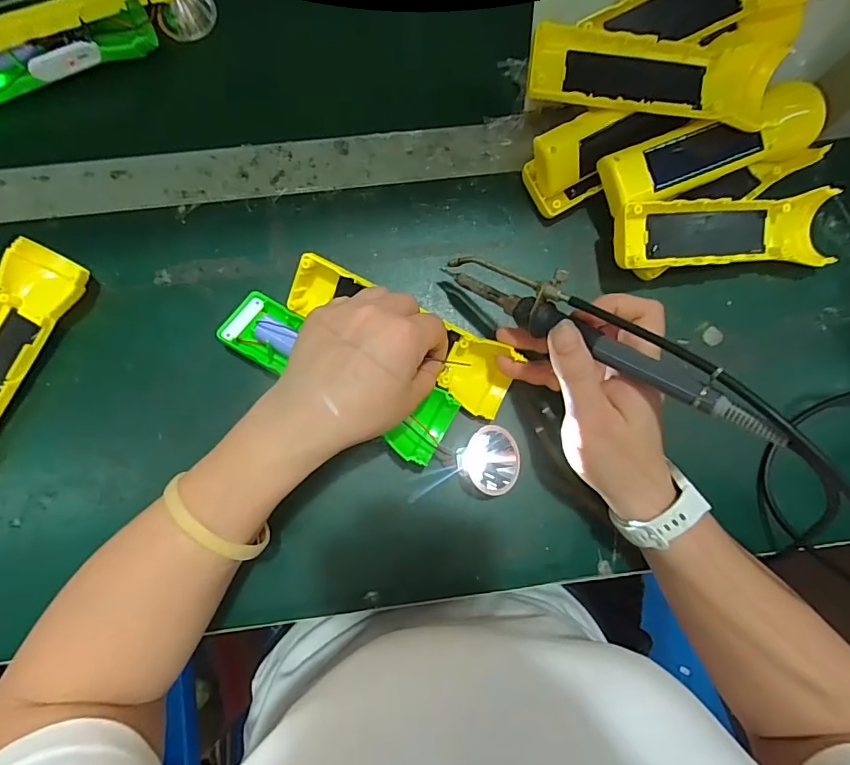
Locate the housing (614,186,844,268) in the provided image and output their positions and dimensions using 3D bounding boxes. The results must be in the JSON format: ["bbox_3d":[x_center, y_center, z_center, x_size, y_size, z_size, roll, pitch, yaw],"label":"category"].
[{"bbox_3d":[0.210,-0.106,0.343,0.160,0.047,0.048,-4,84,-2],"label":"housing"}]

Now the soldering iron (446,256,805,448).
[{"bbox_3d":[0.091,-0.029,0.269,0.206,0.025,0.028,35,84,33],"label":"soldering iron"}]

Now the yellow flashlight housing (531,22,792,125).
[{"bbox_3d":[0.150,-0.197,0.317,0.163,0.025,0.049,2,87,-4],"label":"yellow flashlight housing"}]

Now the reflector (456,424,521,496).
[{"bbox_3d":[0.045,0.052,0.331,0.040,0.020,0.041,0,84,-1],"label":"reflector"}]

